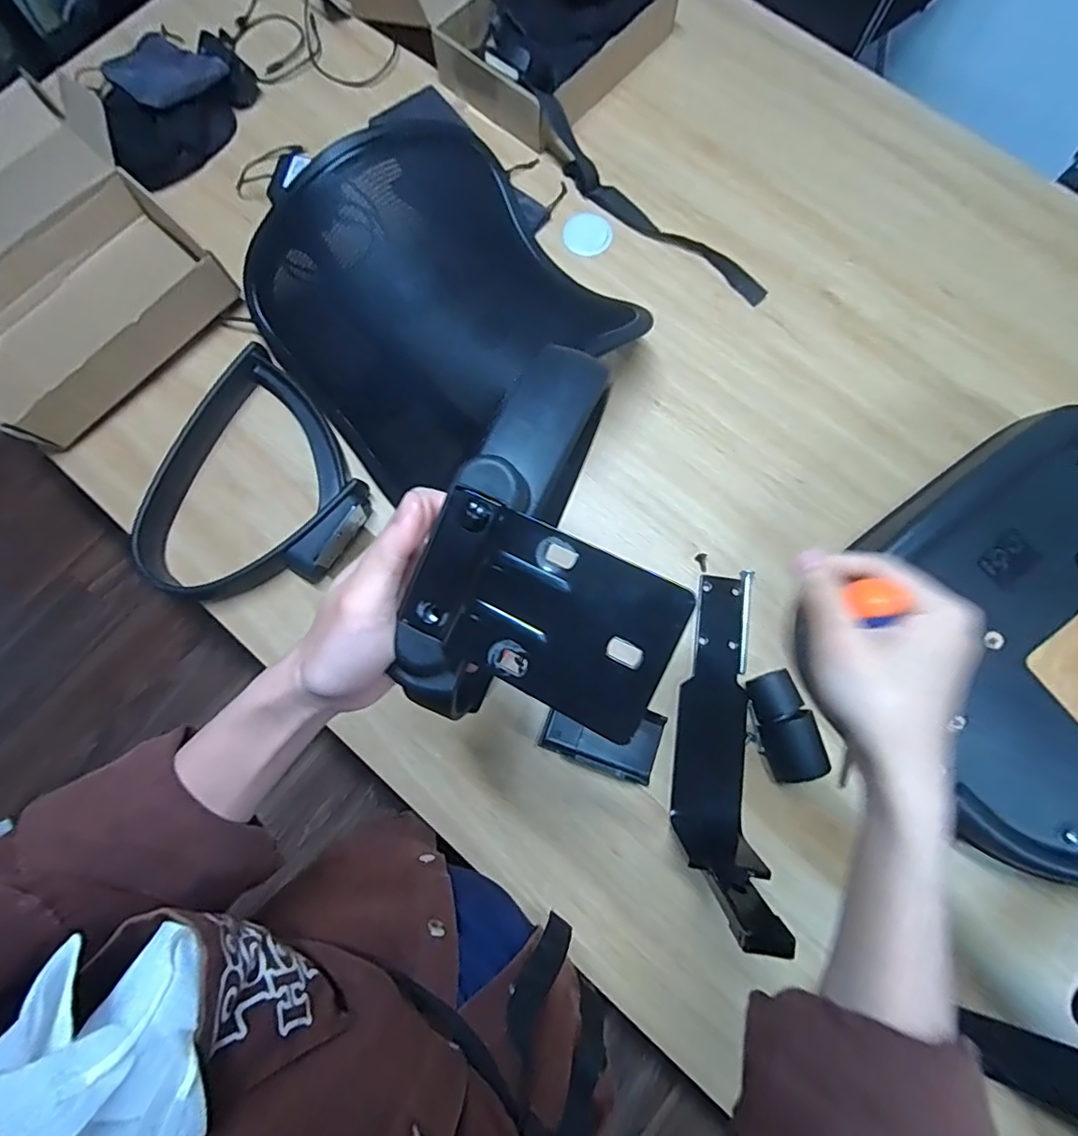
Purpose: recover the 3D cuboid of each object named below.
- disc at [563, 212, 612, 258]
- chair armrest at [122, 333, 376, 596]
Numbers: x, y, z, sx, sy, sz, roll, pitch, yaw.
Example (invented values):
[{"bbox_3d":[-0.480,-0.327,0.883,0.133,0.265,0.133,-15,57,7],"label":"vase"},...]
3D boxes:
[{"bbox_3d":[0.068,-0.464,0.764,0.067,0.012,0.078,22,78,5],"label":"disc"},{"bbox_3d":[-0.337,-0.095,0.657,0.216,0.045,0.306,28,78,6],"label":"chair armrest"}]

